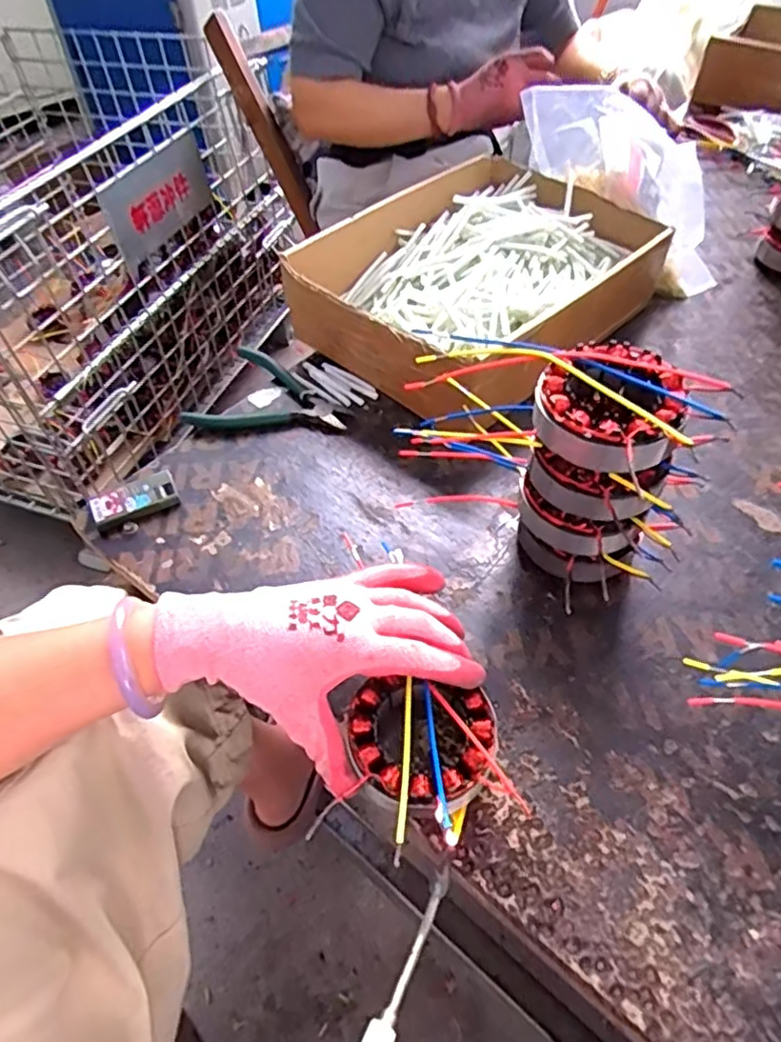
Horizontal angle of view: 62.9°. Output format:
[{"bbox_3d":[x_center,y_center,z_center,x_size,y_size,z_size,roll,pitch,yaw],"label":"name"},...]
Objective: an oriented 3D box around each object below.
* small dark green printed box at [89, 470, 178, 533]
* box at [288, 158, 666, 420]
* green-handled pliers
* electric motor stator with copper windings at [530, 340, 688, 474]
[{"bbox_3d":[-0.210,-0.017,0.522,0.067,0.016,0.036,-26,55,-19],"label":"small dark green printed box"},{"bbox_3d":[0.087,-0.245,0.649,0.261,0.085,0.327,34,59,26],"label":"box"},{"bbox_3d":[-0.114,-0.124,0.594,0.141,0.031,0.084,1,51,2],"label":"green-handled pliers"},{"bbox_3d":[0.131,-0.070,0.387,0.082,0.034,0.084,20,54,18],"label":"electric motor stator with copper windings"}]

